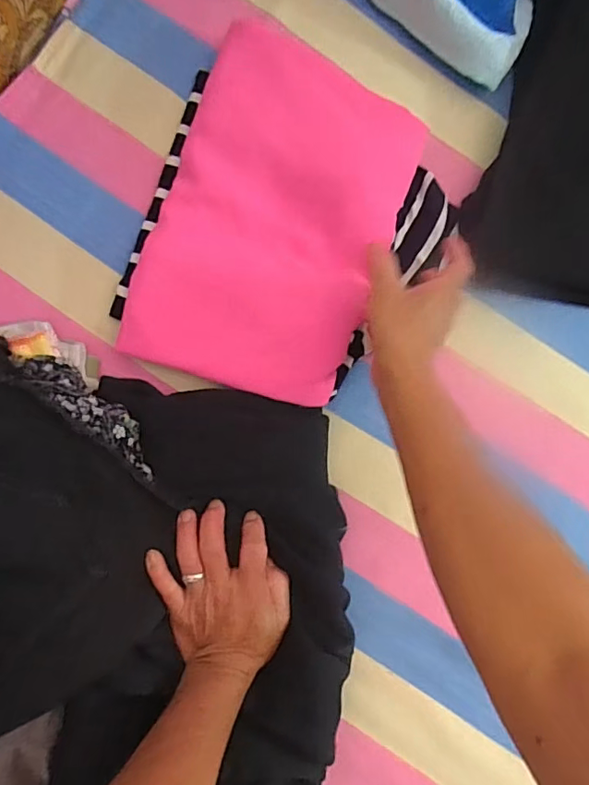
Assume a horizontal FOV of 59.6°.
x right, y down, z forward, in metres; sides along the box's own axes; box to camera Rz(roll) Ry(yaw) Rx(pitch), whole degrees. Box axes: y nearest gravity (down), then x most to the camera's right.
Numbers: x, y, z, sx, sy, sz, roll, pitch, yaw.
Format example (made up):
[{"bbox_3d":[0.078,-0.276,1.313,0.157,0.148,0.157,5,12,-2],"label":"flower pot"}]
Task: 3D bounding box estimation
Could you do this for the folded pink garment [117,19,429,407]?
[{"bbox_3d":[-0.017,-0.141,0.436,0.190,0.050,0.274,20,83,-2],"label":"folded pink garment"}]

